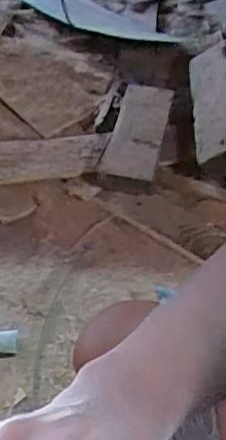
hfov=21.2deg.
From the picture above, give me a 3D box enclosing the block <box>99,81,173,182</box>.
[{"bbox_3d":[0.060,-0.209,1.372,0.116,0.047,0.327,10,47,8],"label":"block"}]

